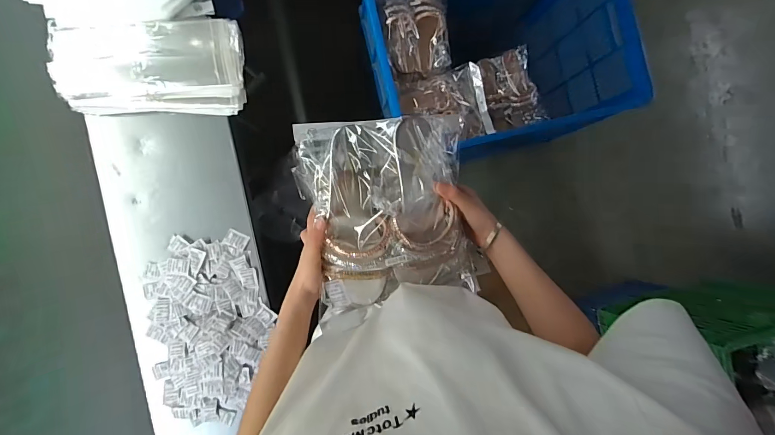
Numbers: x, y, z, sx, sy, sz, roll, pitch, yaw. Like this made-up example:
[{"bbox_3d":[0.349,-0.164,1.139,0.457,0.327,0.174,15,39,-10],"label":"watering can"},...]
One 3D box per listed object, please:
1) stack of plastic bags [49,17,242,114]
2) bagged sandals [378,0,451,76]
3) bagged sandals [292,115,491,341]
[{"bbox_3d":[-0.419,-0.276,0.647,0.305,0.054,0.173,-3,89,-8],"label":"stack of plastic bags"},{"bbox_3d":[0.082,-0.570,1.047,0.219,0.065,0.282,-7,90,-8],"label":"bagged sandals"},{"bbox_3d":[0.015,-0.005,0.511,0.254,0.079,0.264,-10,90,-8],"label":"bagged sandals"}]

